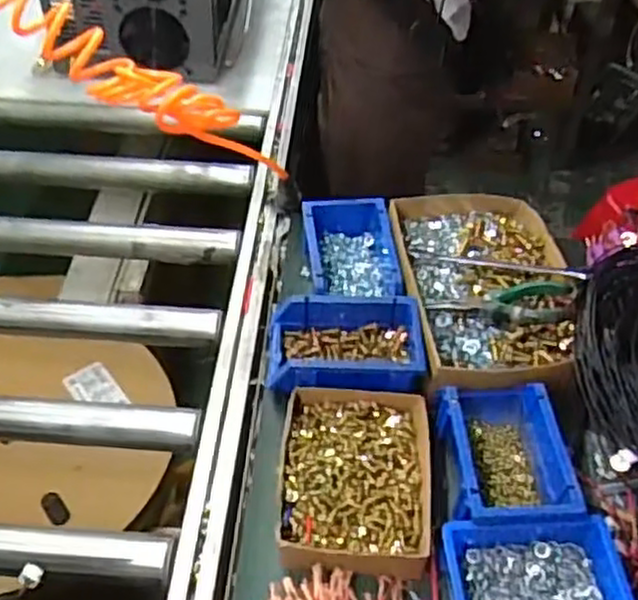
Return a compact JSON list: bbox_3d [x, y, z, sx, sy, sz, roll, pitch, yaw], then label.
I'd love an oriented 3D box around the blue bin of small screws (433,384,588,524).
[{"bbox_3d":[0.174,0.148,0.697,0.106,0.064,0.149,-1,48,-4],"label":"blue bin of small screws"}]

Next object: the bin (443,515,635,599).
[{"bbox_3d":[0.185,0.238,0.620,0.151,0.039,0.103,-3,48,-5],"label":"bin"}]

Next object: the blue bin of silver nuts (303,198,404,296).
[{"bbox_3d":[0.038,-0.047,0.880,0.105,0.086,0.144,-4,48,-6],"label":"blue bin of silver nuts"}]

